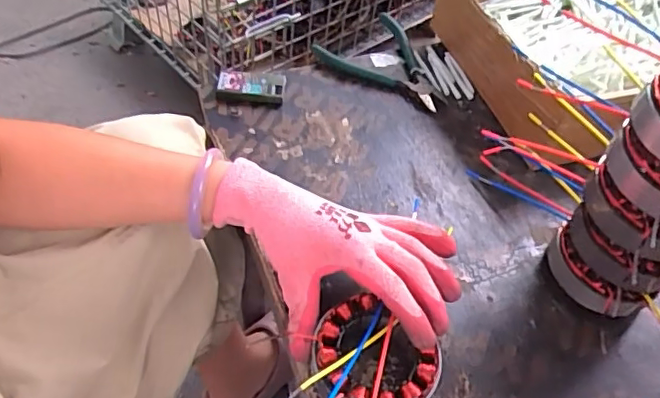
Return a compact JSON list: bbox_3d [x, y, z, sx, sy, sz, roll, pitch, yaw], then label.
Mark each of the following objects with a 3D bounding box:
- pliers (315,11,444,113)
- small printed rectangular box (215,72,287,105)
[{"bbox_3d":[0.068,-0.158,0.628,0.149,0.020,0.095,28,54,16],"label":"pliers"},{"bbox_3d":[-0.079,-0.114,0.581,0.066,0.017,0.034,6,51,0],"label":"small printed rectangular box"}]

